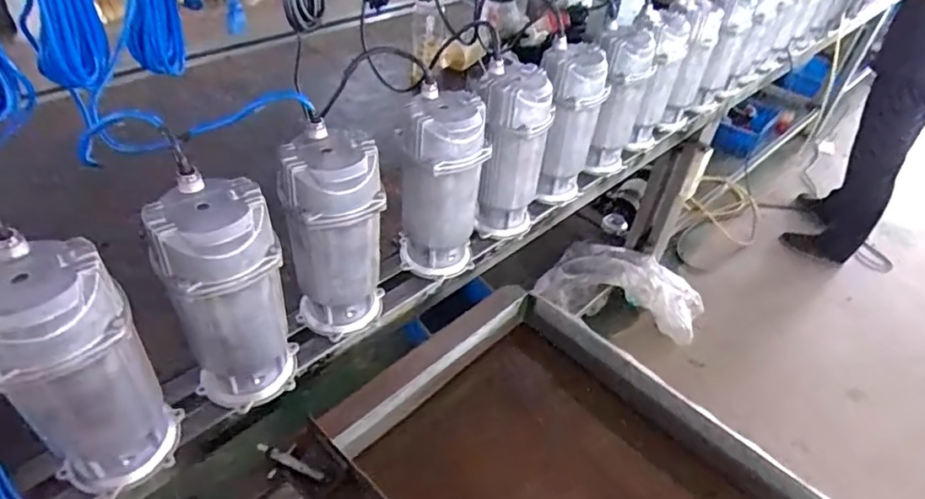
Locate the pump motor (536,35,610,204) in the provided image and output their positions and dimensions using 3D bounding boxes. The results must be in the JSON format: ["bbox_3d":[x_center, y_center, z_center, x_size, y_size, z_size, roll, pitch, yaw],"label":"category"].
[{"bbox_3d":[0.201,-0.240,1.126,0.125,0.298,0.108,13,42,7],"label":"pump motor"}]

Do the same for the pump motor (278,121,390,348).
[{"bbox_3d":[-0.178,-0.009,0.814,0.129,0.293,0.110,6,41,0],"label":"pump motor"}]

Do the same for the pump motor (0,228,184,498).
[{"bbox_3d":[-0.409,0.140,0.617,0.108,0.301,0.126,35,49,29],"label":"pump motor"}]

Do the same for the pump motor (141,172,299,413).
[{"bbox_3d":[-0.289,0.070,0.719,0.130,0.301,0.114,-11,44,-19],"label":"pump motor"}]

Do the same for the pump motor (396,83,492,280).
[{"bbox_3d":[-0.036,-0.097,0.935,0.122,0.291,0.118,-11,44,-19],"label":"pump motor"}]

